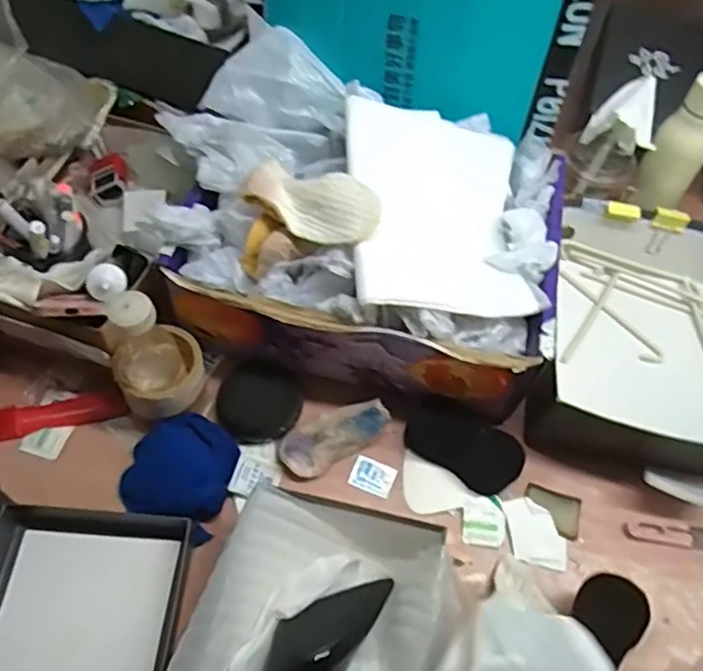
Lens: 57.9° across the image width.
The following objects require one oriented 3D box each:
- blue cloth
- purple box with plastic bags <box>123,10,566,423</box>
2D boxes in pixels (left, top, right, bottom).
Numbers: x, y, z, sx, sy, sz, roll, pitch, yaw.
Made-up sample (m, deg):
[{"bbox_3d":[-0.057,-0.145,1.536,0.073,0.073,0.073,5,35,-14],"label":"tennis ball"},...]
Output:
[{"bbox_3d":[-0.179,0.135,0.653,0.113,0.061,0.107,21,59,9],"label":"blue cloth"},{"bbox_3d":[0.009,-0.117,0.716,0.428,0.199,0.301,15,58,5],"label":"purple box with plastic bags"}]

